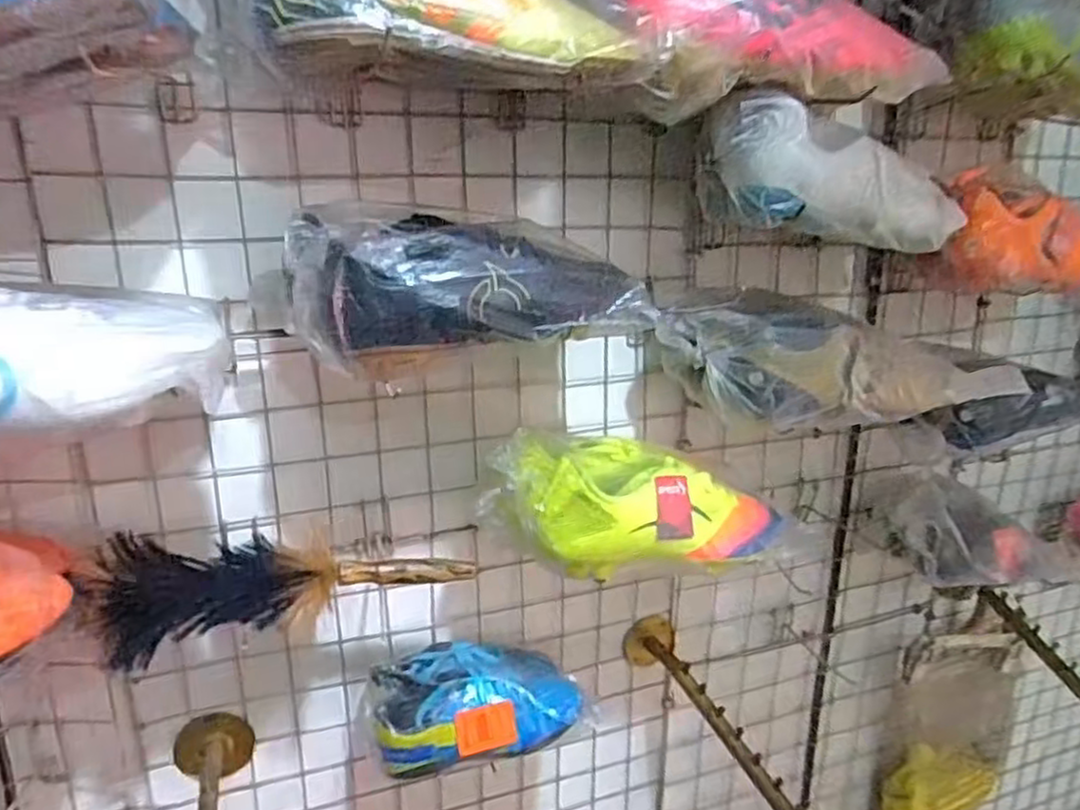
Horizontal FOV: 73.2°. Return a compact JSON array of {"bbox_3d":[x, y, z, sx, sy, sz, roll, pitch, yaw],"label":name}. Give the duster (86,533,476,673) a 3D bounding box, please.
[{"bbox_3d":[-0.207,0.142,0.616,0.286,0.074,0.061,-7,18,-27],"label":"duster"}]

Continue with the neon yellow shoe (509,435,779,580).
[{"bbox_3d":[0.100,0.095,0.676,0.265,0.097,0.107,9,12,-21],"label":"neon yellow shoe"}]

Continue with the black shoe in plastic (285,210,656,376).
[{"bbox_3d":[-0.053,-0.090,0.563,0.265,0.102,0.077,-2,17,-10],"label":"black shoe in plastic"}]

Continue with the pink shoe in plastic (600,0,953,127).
[{"bbox_3d":[0.181,-0.296,0.581,0.269,0.115,0.095,-5,17,-19],"label":"pink shoe in plastic"}]

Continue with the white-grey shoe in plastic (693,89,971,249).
[{"bbox_3d":[0.256,-0.192,0.641,0.242,0.097,0.090,12,13,-15],"label":"white-grey shoe in plastic"}]

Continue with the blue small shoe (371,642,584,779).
[{"bbox_3d":[-0.062,0.289,0.721,0.193,0.066,0.113,-2,17,-10],"label":"blue small shoe"}]

